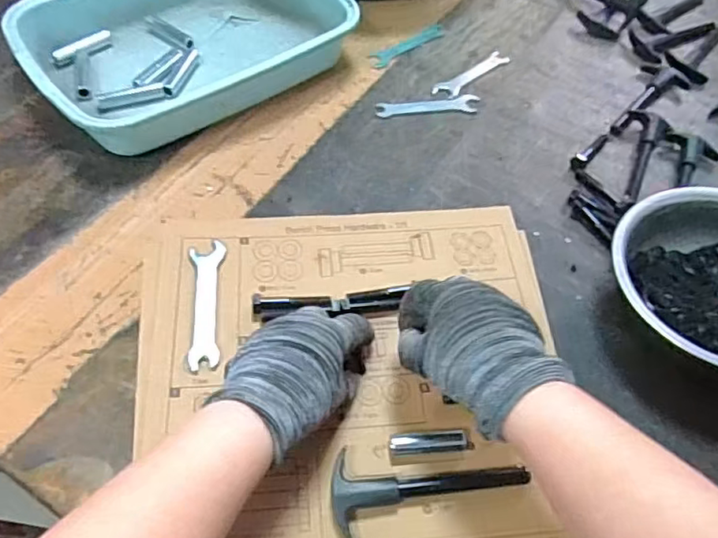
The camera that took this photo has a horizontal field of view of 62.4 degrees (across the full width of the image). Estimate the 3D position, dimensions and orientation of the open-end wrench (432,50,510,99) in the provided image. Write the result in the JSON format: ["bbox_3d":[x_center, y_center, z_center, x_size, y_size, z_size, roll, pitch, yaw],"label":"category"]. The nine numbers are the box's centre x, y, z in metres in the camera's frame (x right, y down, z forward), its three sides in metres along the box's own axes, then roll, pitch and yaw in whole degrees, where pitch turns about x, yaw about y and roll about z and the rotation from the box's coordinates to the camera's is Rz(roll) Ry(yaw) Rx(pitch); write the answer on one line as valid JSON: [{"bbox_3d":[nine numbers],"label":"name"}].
[{"bbox_3d":[0.127,-0.216,0.658,0.112,0.008,0.026,-35,63,-25],"label":"open-end wrench"}]

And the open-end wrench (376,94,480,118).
[{"bbox_3d":[0.074,-0.172,0.626,0.110,0.004,0.022,-6,55,-8],"label":"open-end wrench"}]

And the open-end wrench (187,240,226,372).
[{"bbox_3d":[-0.116,0.025,0.456,0.026,0.005,0.111,-5,55,-7],"label":"open-end wrench"}]

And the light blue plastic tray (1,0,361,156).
[{"bbox_3d":[-0.189,-0.249,0.629,0.302,0.062,0.234,-32,62,-23],"label":"light blue plastic tray"}]

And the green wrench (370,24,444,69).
[{"bbox_3d":[0.057,-0.260,0.687,0.117,0.004,0.024,-35,63,-25],"label":"green wrench"}]

